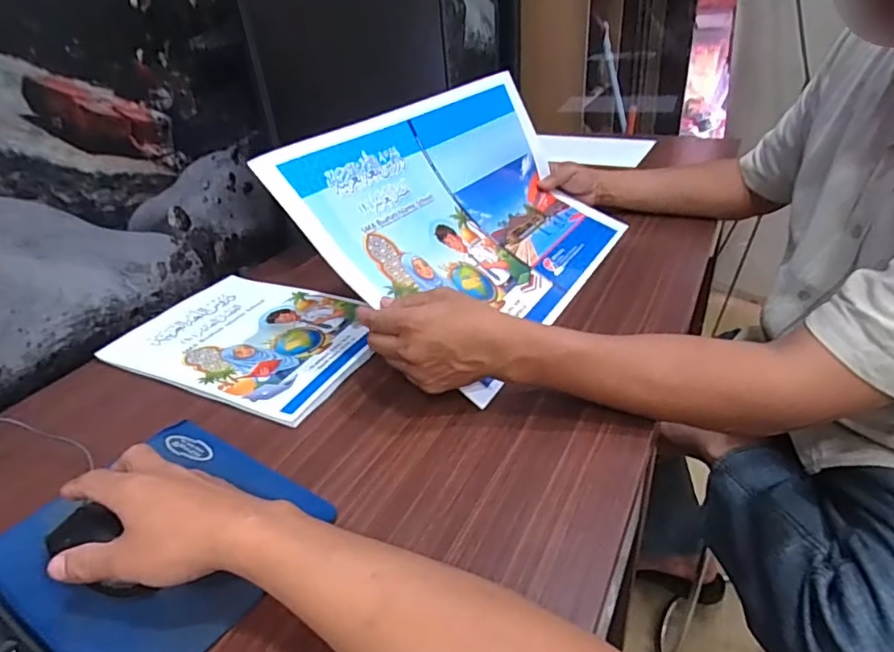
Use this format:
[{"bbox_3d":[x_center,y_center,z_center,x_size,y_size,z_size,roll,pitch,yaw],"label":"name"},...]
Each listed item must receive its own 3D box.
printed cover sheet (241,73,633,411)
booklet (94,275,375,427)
[{"bbox_3d":[0.042,-0.151,0.688,0.317,0.055,0.475,48,45,-1],"label":"printed cover sheet"},{"bbox_3d":[-0.224,0.009,0.637,0.303,0.011,0.210,13,35,25],"label":"booklet"}]

